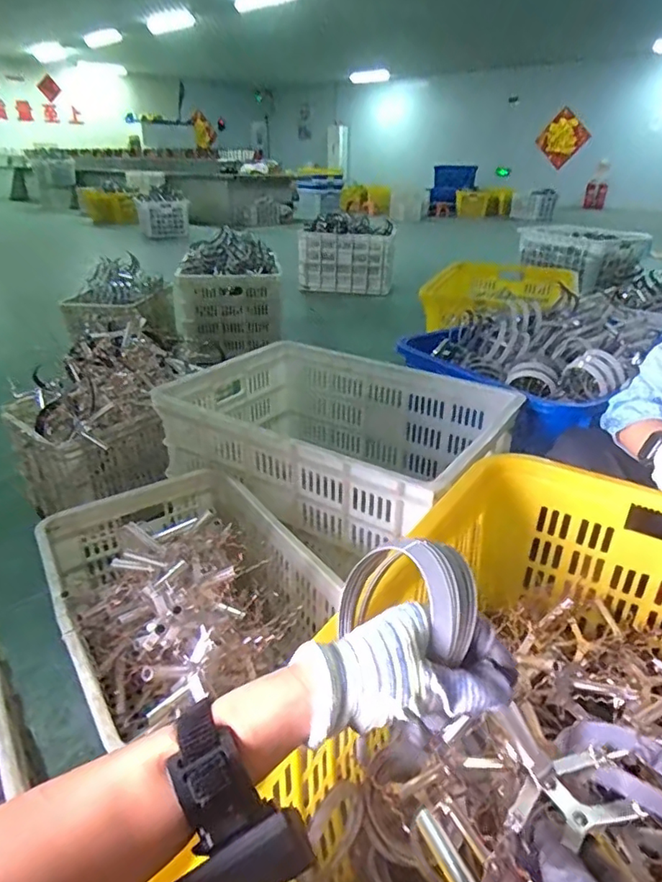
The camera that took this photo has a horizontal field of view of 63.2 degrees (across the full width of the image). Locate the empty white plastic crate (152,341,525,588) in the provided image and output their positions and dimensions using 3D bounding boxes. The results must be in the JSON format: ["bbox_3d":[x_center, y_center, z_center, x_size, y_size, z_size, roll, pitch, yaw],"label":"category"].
[{"bbox_3d":[0.014,0.000,1.229,0.691,0.279,0.489,19,32,31],"label":"empty white plastic crate"}]

